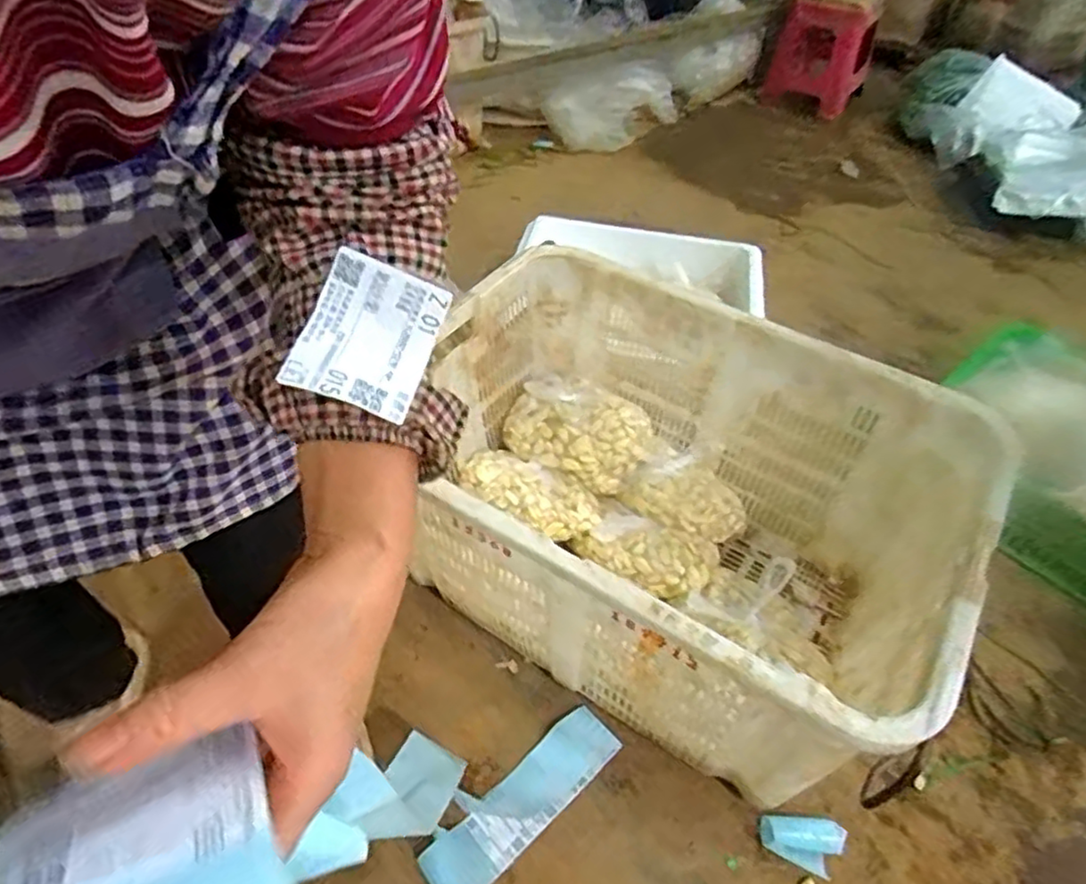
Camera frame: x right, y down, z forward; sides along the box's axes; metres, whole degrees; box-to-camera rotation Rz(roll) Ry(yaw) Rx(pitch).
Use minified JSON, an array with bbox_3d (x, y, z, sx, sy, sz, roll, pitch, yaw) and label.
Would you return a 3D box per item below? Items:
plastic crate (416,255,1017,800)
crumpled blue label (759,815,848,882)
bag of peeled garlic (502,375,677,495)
[{"bbox_3d":[0.170,0.103,0.932,0.668,0.402,0.528,28,52,21],"label":"plastic crate"},{"bbox_3d":[0.307,0.470,0.795,0.093,0.026,0.062,20,50,15],"label":"crumpled blue label"},{"bbox_3d":[0.066,-0.010,1.088,0.244,0.085,0.168,32,54,24],"label":"bag of peeled garlic"}]

